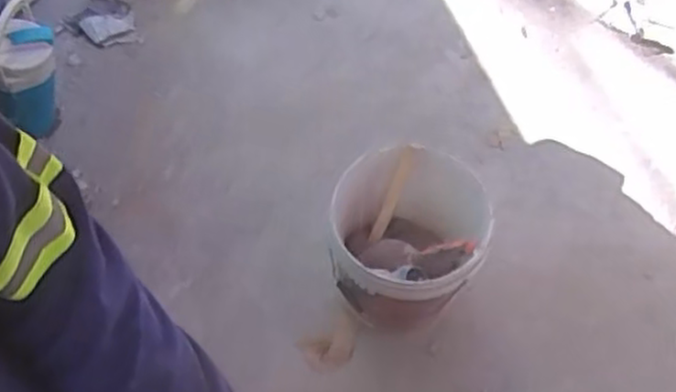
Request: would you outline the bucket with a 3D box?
[{"bbox_3d":[0.136,0.098,1.489,0.296,0.278,0.323,10,59,4],"label":"bucket"}]

